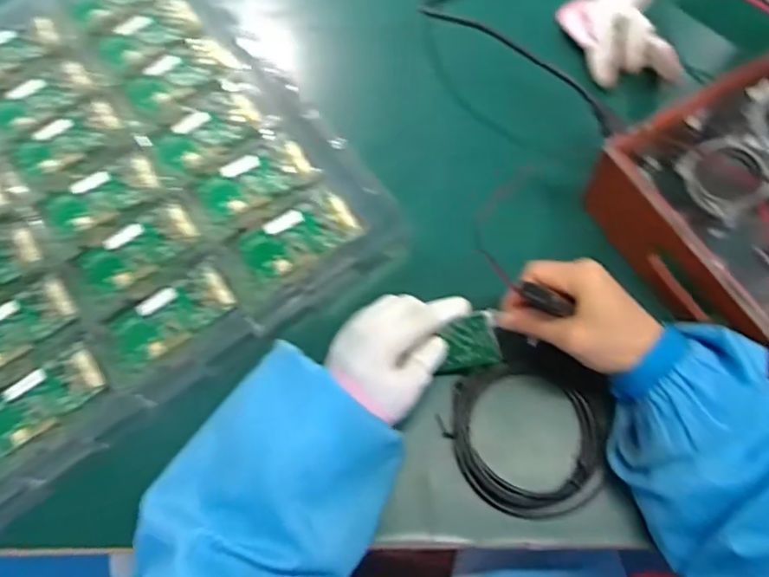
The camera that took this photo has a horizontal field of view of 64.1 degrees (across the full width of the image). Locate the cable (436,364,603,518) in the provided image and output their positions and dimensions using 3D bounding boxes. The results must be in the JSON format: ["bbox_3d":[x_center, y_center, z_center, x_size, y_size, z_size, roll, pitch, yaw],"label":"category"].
[{"bbox_3d":[0.109,0.112,0.472,0.109,0.028,0.120,-28,71,-7],"label":"cable"}]

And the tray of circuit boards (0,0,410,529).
[{"bbox_3d":[-0.379,-0.031,0.534,0.668,0.032,0.467,-35,73,-9],"label":"tray of circuit boards"}]

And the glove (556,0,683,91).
[{"bbox_3d":[0.220,-0.248,0.577,0.100,0.034,0.116,1,70,3],"label":"glove"}]

